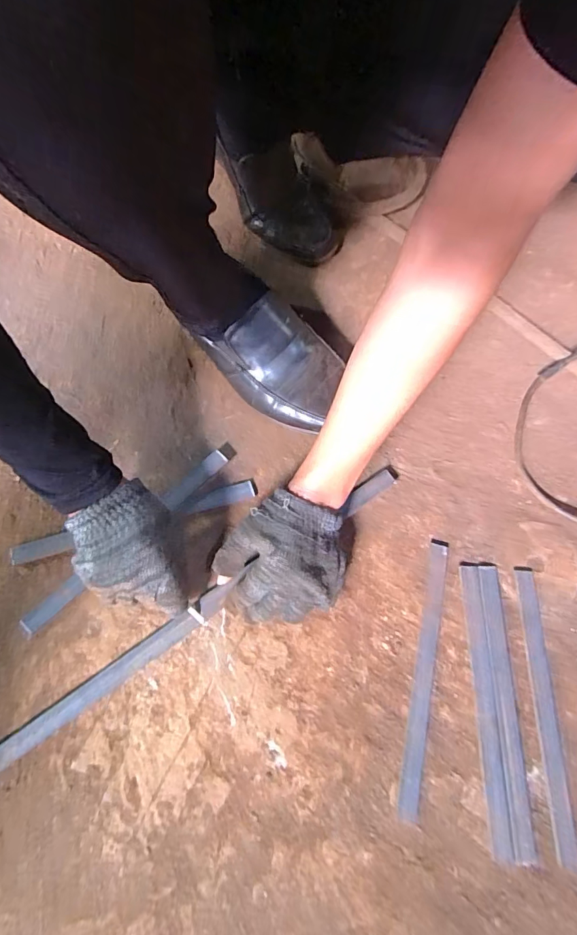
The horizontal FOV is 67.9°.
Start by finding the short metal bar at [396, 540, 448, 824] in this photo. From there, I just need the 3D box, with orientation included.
[{"bbox_3d":[0.131,0.192,0.412,0.018,0.006,0.246,13,71,3],"label":"short metal bar"}]

